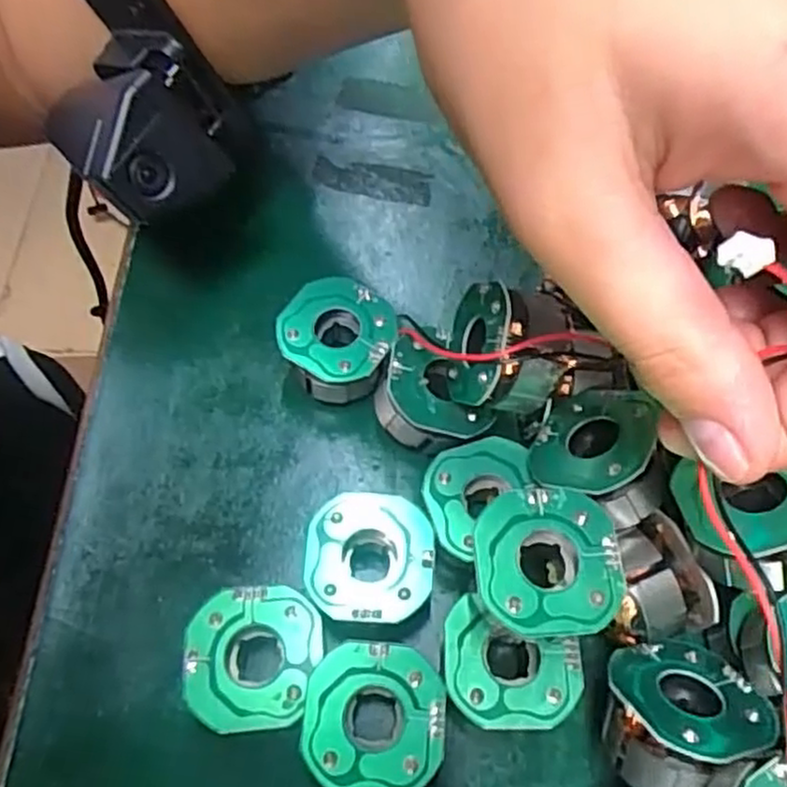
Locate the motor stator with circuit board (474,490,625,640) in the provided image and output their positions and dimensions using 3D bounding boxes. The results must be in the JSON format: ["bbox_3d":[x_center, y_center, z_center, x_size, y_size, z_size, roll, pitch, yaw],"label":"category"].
[{"bbox_3d":[0.032,0.039,0.159,0.030,0.021,0.029,-4,64,-3],"label":"motor stator with circuit board"}]

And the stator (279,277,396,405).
[{"bbox_3d":[-0.016,-0.013,0.206,0.031,0.021,0.032,0,64,0],"label":"stator"}]

